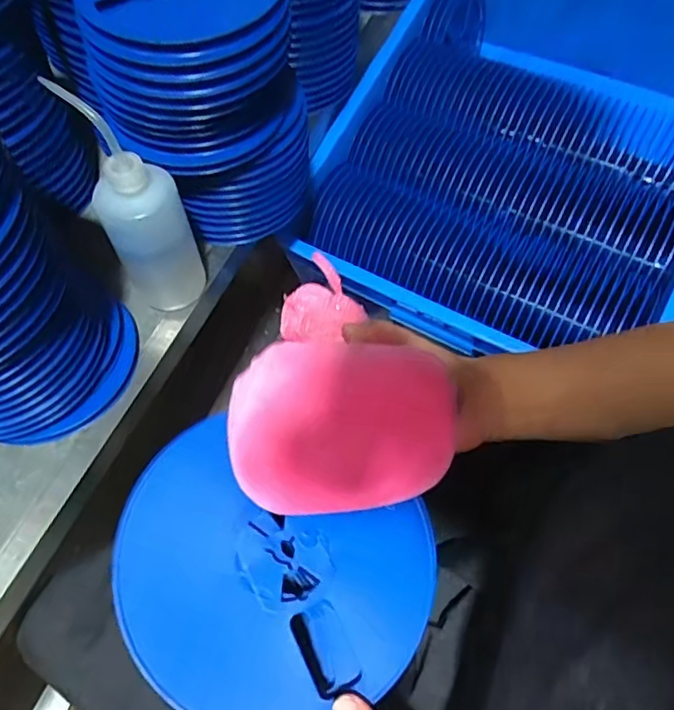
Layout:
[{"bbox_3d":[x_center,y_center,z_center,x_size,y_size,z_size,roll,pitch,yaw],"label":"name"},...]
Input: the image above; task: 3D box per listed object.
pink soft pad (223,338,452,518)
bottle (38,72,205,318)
[{"bbox_3d":[-0.006,0.037,0.314,0.101,0.097,0.038,6,24,-17],"label":"pink soft pad"},{"bbox_3d":[-0.173,-0.129,0.524,0.070,0.210,0.061,-18,61,-10],"label":"bottle"}]

